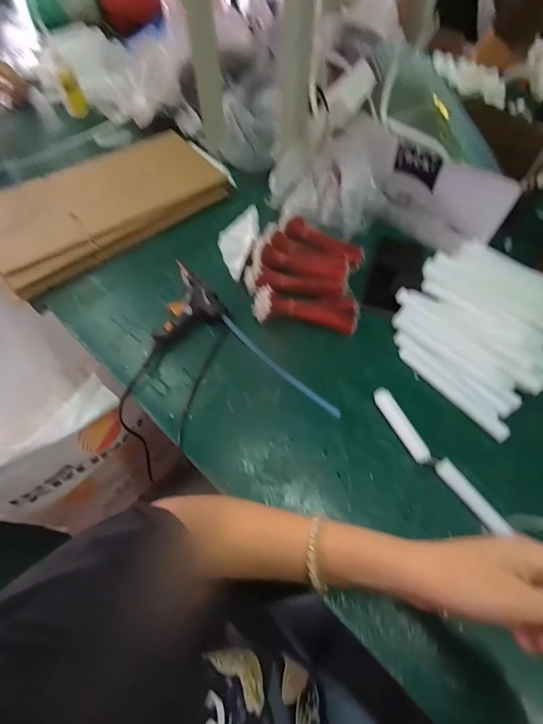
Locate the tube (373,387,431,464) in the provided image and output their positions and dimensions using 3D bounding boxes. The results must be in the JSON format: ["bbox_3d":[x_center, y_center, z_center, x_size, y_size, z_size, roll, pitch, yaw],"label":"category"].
[{"bbox_3d":[0.152,0.074,0.405,0.021,0.015,0.094,-21,63,-13],"label":"tube"}]

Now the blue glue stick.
[{"bbox_3d":[0.006,0.004,0.448,0.205,0.004,0.013,38,67,19],"label":"blue glue stick"}]

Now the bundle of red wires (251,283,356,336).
[{"bbox_3d":[0.047,-0.071,0.464,0.139,0.028,0.051,4,60,1],"label":"bundle of red wires"}]

